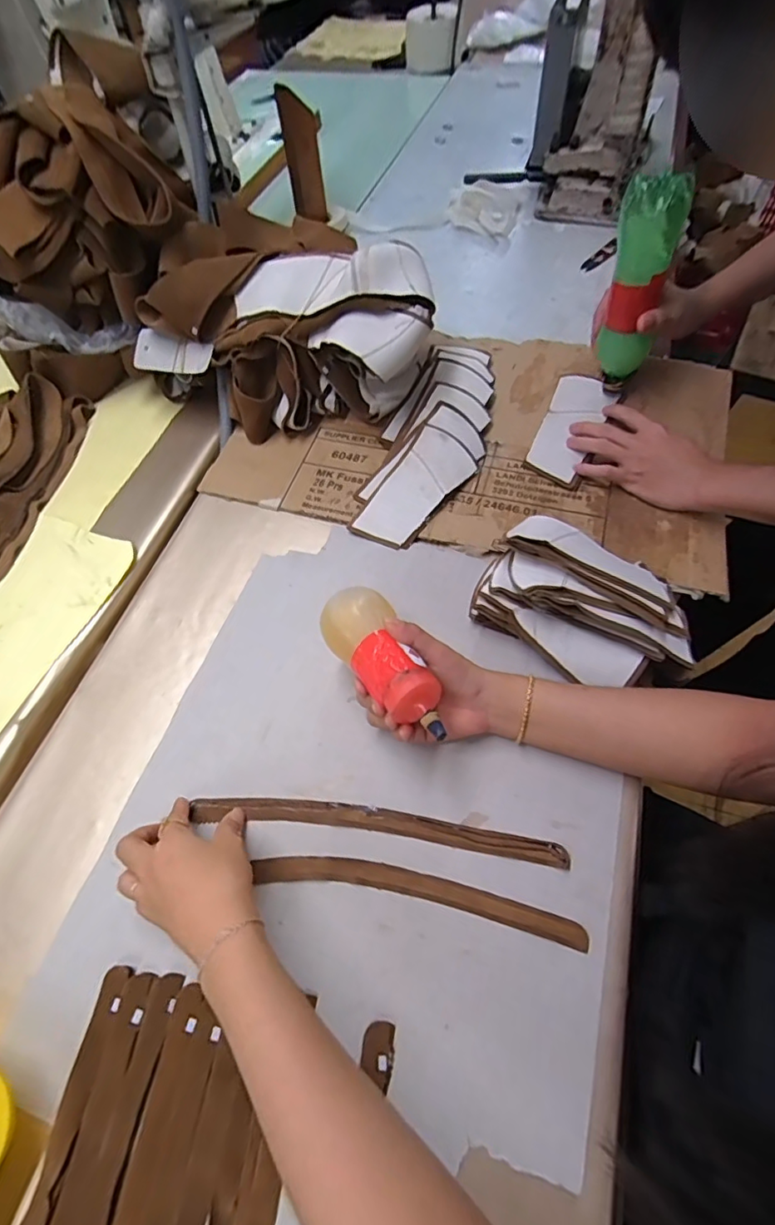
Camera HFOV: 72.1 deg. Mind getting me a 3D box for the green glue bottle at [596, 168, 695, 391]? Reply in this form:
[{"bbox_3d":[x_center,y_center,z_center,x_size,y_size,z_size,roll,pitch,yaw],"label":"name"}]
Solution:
[{"bbox_3d":[0.262,-0.339,0.577,0.068,0.212,0.059,14,61,10],"label":"green glue bottle"}]

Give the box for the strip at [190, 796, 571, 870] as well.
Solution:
[{"bbox_3d":[-0.010,0.177,0.442,0.305,0.004,0.028,6,59,7],"label":"strip"}]

